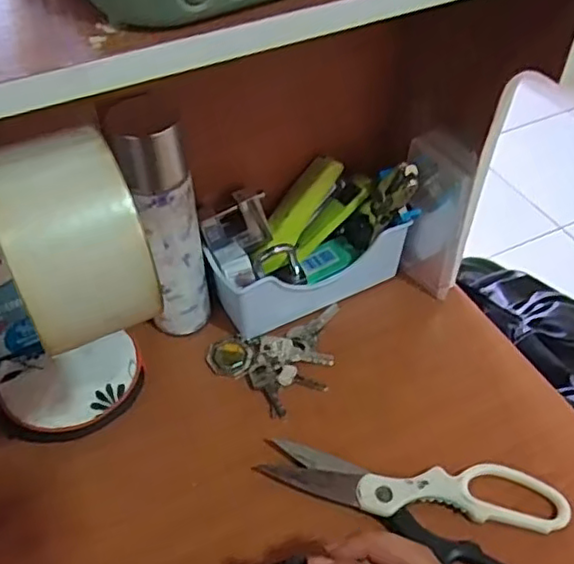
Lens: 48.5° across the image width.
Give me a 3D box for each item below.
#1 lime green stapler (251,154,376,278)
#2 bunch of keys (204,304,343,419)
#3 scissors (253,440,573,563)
[{"bbox_3d":[0.017,-0.054,0.526,0.104,0.051,0.028,-53,31,7],"label":"lime green stapler"},{"bbox_3d":[0.001,0.062,0.494,0.109,0.010,0.079,-16,50,-14],"label":"bunch of keys"},{"bbox_3d":[0.079,0.144,0.416,0.193,0.015,0.093,18,50,15],"label":"scissors"}]

